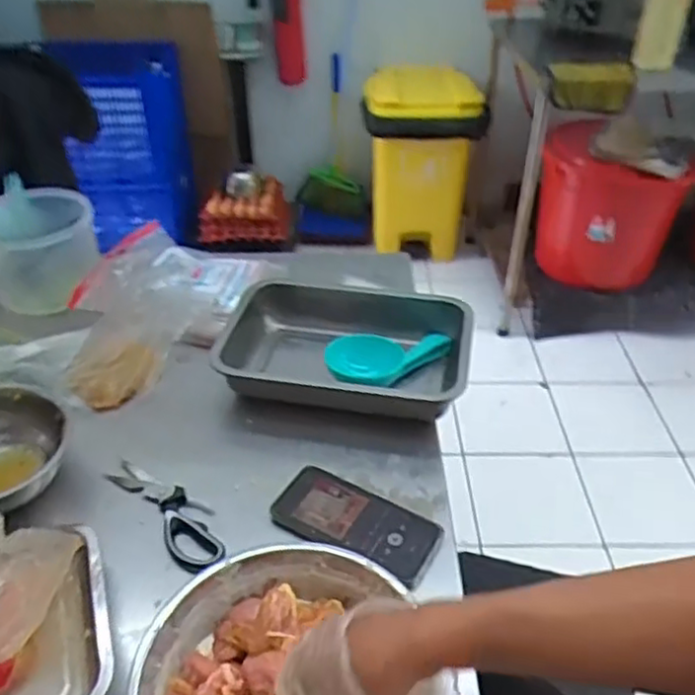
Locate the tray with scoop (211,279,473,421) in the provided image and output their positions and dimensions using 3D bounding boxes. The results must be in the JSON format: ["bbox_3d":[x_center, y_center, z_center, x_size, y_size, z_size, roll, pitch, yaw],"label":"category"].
[{"bbox_3d":[-0.002,0.007,0.906,0.312,0.073,0.217,8,38,9],"label":"tray with scoop"}]

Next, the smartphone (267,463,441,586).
[{"bbox_3d":[0.008,0.181,0.721,0.172,0.018,0.081,20,41,23],"label":"smartphone"}]

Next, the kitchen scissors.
[{"bbox_3d":[-0.187,0.169,0.738,0.060,0.012,0.179,-27,45,-31],"label":"kitchen scissors"}]

